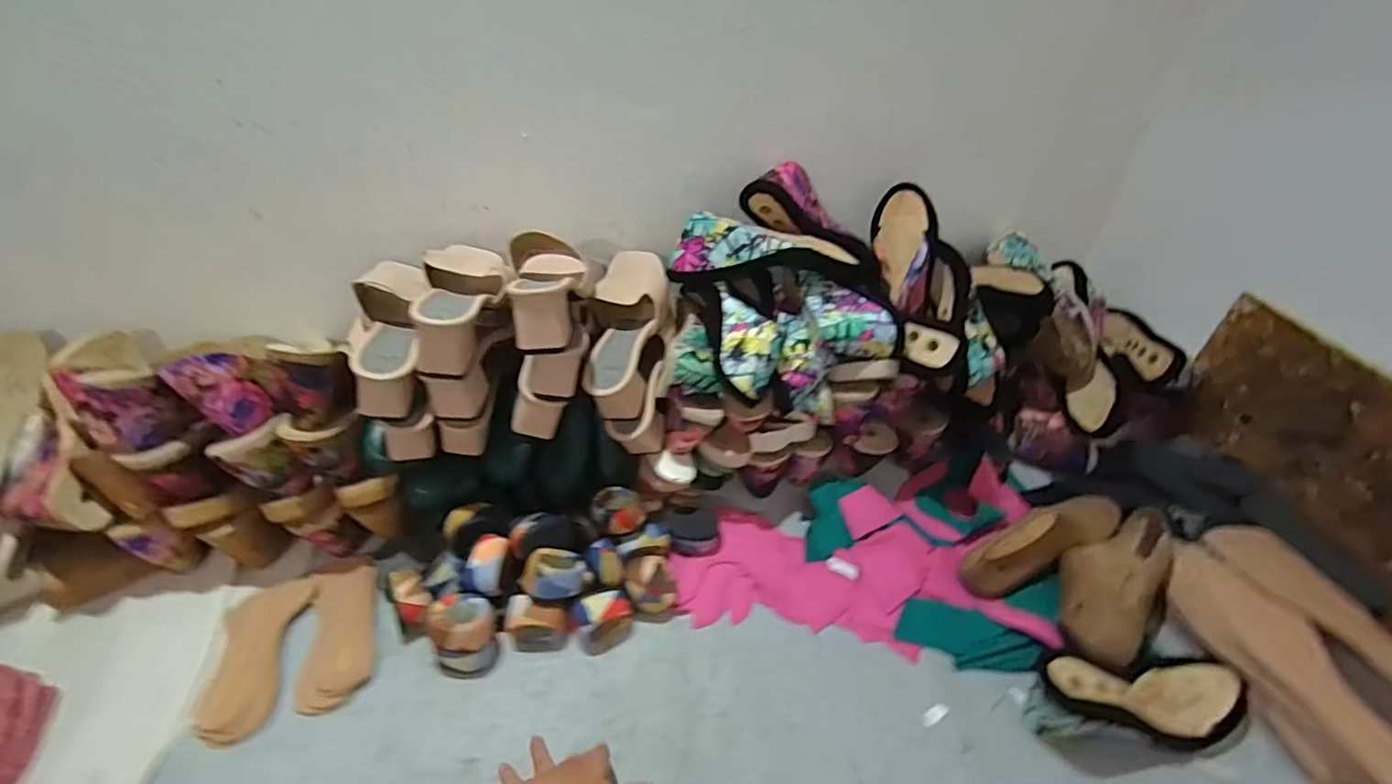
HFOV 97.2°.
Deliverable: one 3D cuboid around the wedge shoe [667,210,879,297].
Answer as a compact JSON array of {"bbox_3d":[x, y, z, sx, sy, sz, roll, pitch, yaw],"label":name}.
[{"bbox_3d":[0.100,-0.164,0.761,0.261,0.082,0.085,2,39,2],"label":"wedge shoe"}]

